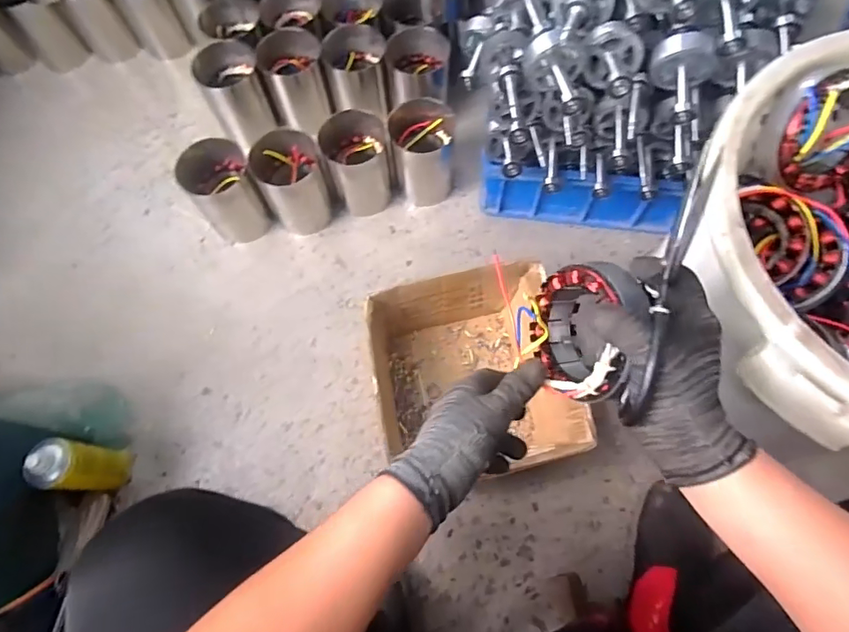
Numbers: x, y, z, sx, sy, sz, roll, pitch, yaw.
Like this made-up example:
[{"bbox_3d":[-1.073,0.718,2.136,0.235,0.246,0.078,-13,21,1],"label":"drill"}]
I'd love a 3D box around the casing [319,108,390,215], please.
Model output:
[{"bbox_3d":[-0.122,-0.282,0.946,0.118,0.152,0.117,-1,69,1],"label":"casing"}]

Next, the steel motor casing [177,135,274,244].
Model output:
[{"bbox_3d":[-0.367,-0.230,0.937,0.118,0.152,0.126,-1,69,1],"label":"steel motor casing"}]

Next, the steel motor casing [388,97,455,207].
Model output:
[{"bbox_3d":[-0.003,-0.303,0.954,0.116,0.171,0.113,0,69,2],"label":"steel motor casing"}]

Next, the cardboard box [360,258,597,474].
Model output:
[{"bbox_3d":[0.070,0.092,0.801,0.268,0.142,0.298,-10,69,-2],"label":"cardboard box"}]

